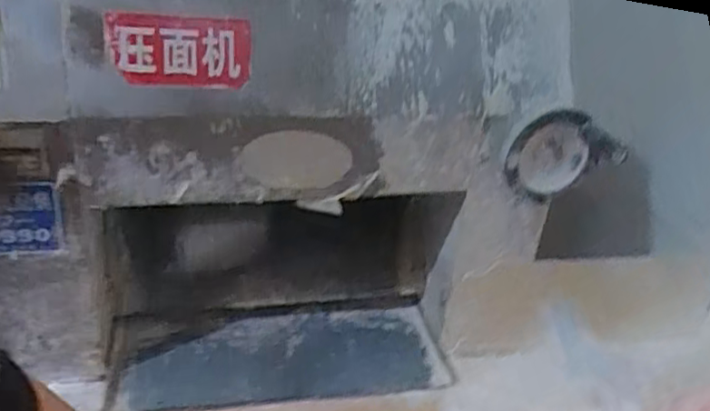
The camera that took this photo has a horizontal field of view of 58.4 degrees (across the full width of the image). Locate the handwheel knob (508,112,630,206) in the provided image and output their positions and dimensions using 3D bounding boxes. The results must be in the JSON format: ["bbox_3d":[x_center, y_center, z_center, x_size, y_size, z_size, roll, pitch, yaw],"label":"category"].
[{"bbox_3d":[0.203,-0.045,0.611,0.119,0.100,0.026,-6,32,-20],"label":"handwheel knob"}]

